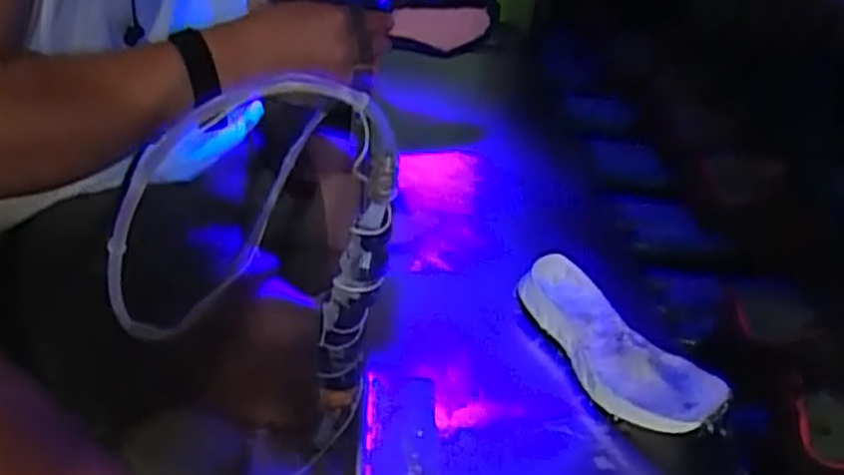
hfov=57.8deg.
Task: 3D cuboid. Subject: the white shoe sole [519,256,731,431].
[{"bbox_3d":[0.135,0.073,0.535,0.077,0.036,0.173,-15,33,-23],"label":"white shoe sole"}]

